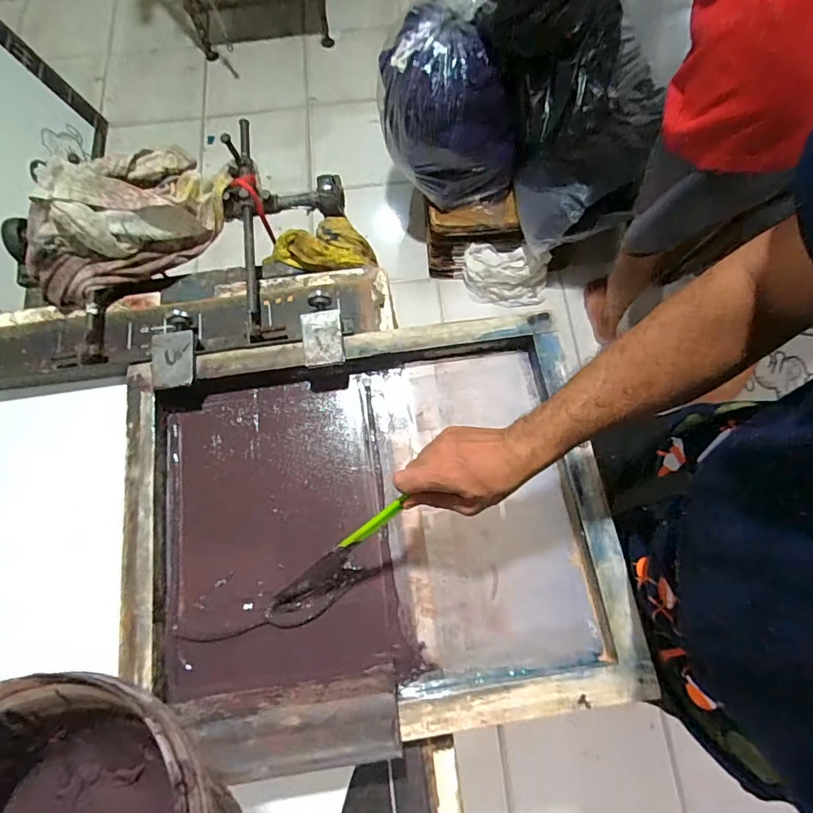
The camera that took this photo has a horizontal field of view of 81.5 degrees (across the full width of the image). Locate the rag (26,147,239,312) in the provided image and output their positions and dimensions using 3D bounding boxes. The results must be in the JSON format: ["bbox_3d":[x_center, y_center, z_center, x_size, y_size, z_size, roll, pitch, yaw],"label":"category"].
[{"bbox_3d":[-0.400,-0.271,0.665,0.304,0.116,0.145,-30,73,-7],"label":"rag"}]

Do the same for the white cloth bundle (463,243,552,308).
[{"bbox_3d":[0.306,-0.407,1.463,0.252,0.197,0.068,0,47,9],"label":"white cloth bundle"}]

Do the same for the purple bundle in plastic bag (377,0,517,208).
[{"bbox_3d":[0.105,-0.744,1.218,0.333,0.369,0.243,-7,72,0],"label":"purple bundle in plastic bag"}]

